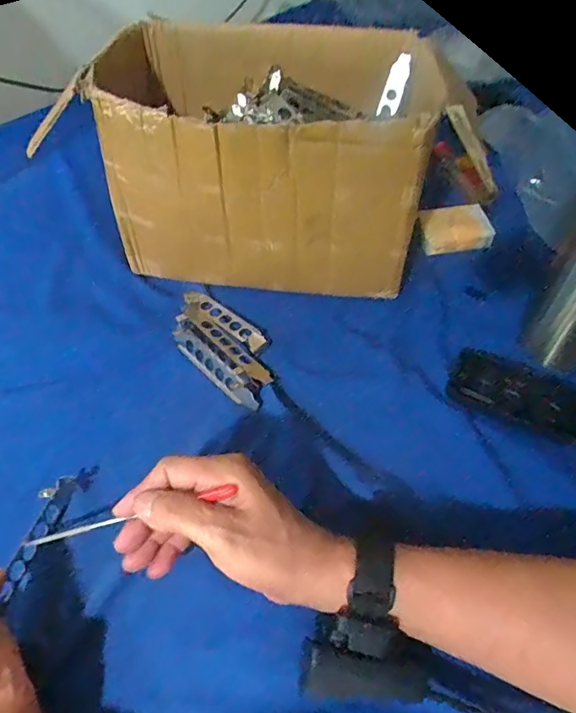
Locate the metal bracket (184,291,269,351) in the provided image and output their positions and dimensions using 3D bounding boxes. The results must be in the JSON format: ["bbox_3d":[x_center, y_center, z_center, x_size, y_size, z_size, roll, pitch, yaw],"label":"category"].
[{"bbox_3d":[-0.067,-0.040,0.519,0.108,0.013,0.021,36,59,25],"label":"metal bracket"}]

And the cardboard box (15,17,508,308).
[{"bbox_3d":[-0.018,-0.196,0.529,0.313,0.194,0.210,3,51,2],"label":"cardboard box"}]

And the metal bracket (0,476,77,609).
[{"bbox_3d":[-0.185,0.130,0.373,0.021,0.009,0.095,10,47,7],"label":"metal bracket"}]

